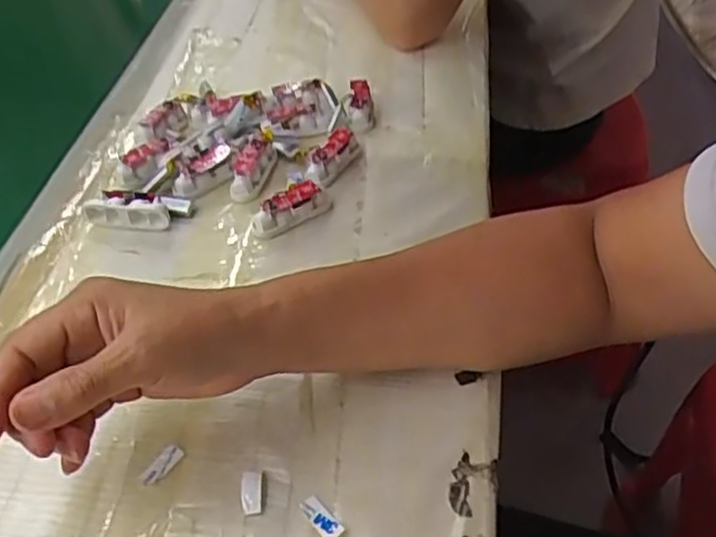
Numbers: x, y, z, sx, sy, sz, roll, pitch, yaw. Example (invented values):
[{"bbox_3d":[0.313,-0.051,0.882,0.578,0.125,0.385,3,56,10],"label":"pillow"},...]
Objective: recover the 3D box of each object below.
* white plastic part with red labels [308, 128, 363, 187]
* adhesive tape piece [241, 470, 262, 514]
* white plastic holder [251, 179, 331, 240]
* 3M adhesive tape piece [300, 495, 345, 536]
[{"bbox_3d":[-0.019,-0.087,0.569,0.023,0.021,0.053,20,48,23],"label":"white plastic part with red labels"},{"bbox_3d":[-0.054,0.112,0.376,0.010,0.008,0.024,-4,43,-1],"label":"adhesive tape piece"},{"bbox_3d":[-0.048,-0.044,0.528,0.059,0.023,0.020,-29,49,-26],"label":"white plastic holder"},{"bbox_3d":[-0.018,0.123,0.365,0.011,0.004,0.026,-29,49,-26],"label":"3M adhesive tape piece"}]

